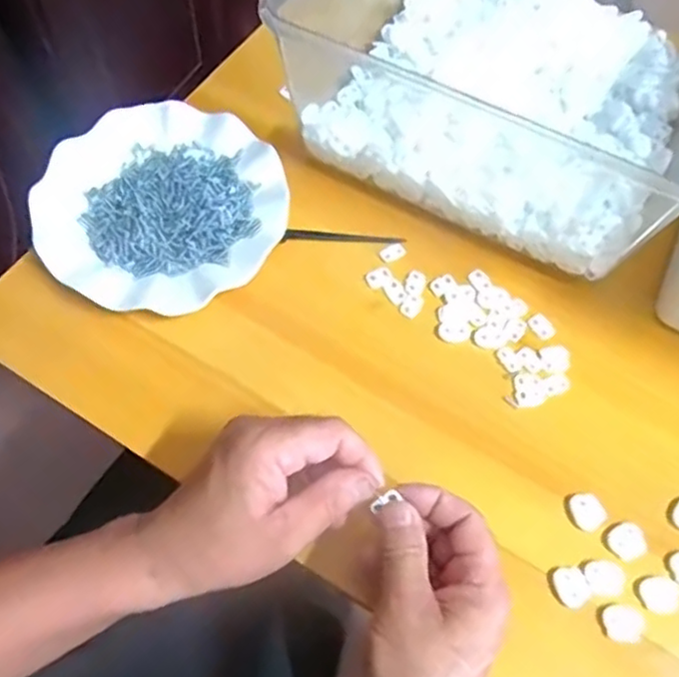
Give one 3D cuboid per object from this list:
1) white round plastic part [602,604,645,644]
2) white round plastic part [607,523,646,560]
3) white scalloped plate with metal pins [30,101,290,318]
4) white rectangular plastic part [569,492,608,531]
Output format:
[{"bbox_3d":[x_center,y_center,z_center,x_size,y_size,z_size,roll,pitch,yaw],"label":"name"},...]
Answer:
[{"bbox_3d":[0.167,0.168,0.388,0.022,0.004,0.020,1,63,-3],"label":"white round plastic part"},{"bbox_3d":[0.180,0.127,0.414,0.023,0.004,0.021,1,63,-3],"label":"white round plastic part"},{"bbox_3d":[-0.133,-0.101,0.500,0.176,0.019,0.177,20,64,7],"label":"white scalloped plate with metal pins"},{"bbox_3d":[0.158,0.110,0.422,0.019,0.005,0.022,-27,68,-16],"label":"white rectangular plastic part"}]

